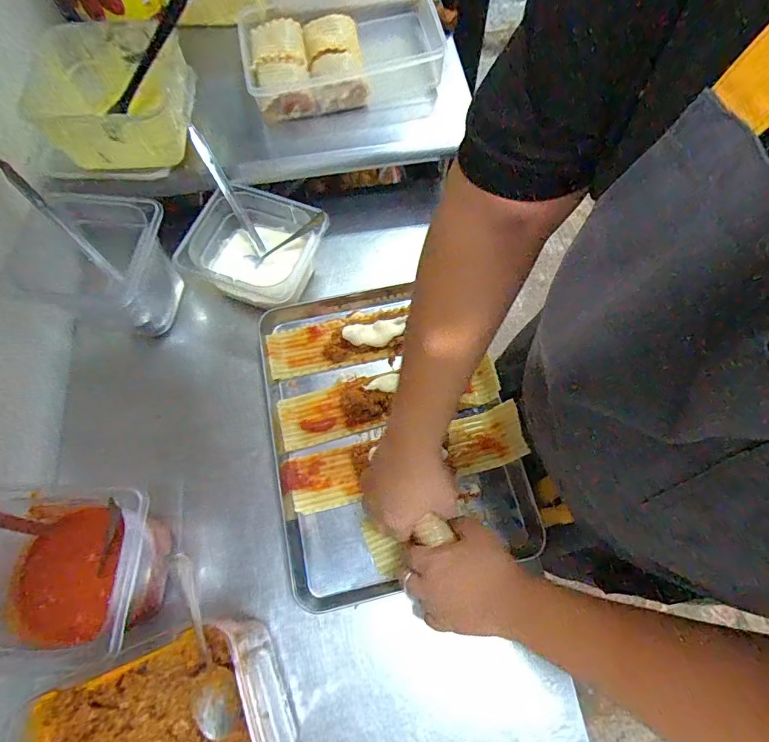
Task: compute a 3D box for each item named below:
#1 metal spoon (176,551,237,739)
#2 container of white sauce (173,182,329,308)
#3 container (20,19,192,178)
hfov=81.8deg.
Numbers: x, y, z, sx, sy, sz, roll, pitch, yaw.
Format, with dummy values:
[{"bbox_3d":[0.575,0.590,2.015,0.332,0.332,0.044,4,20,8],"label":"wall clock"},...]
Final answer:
[{"bbox_3d":[-0.156,0.234,0.373,0.036,0.015,0.180,-7,106,-1],"label":"metal spoon"},{"bbox_3d":[-0.183,-0.172,0.658,0.167,0.102,0.159,20,70,9],"label":"container of white sauce"},{"bbox_3d":[-0.357,-0.356,0.607,0.205,0.127,0.163,-19,69,-6],"label":"container"}]

